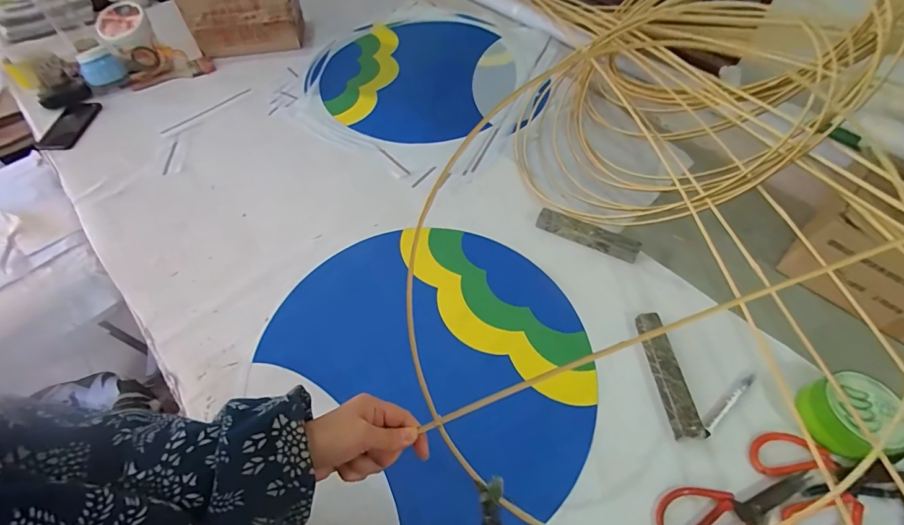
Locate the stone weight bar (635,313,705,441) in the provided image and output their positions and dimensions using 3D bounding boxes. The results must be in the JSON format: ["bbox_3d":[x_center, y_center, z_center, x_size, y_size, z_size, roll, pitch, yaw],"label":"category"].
[{"bbox_3d":[0.308,0.157,0.593,0.039,0.020,0.175,-9,58,-4],"label":"stone weight bar"}]

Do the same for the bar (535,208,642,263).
[{"bbox_3d":[0.239,-0.047,0.731,0.179,0.044,0.025,21,61,14],"label":"bar"}]

